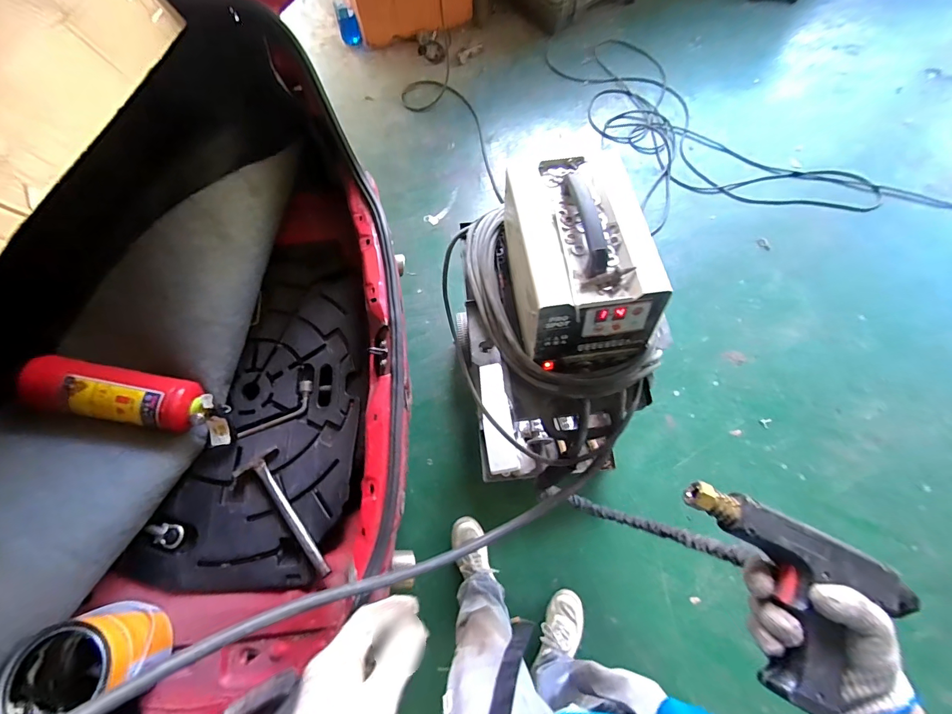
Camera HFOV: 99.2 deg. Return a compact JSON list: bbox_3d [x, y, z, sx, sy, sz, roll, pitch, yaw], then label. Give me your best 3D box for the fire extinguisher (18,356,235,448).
[{"bbox_3d":[-0.712,0.086,0.847,0.389,0.092,0.118,18,63,-15],"label":"fire extinguisher"}]

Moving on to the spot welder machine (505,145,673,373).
[{"bbox_3d":[0.176,-0.178,0.726,0.224,0.204,0.360,-8,70,-3],"label":"spot welder machine"}]

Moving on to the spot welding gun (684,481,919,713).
[{"bbox_3d":[0.291,0.225,0.360,0.232,0.046,0.141,22,66,9],"label":"spot welding gun"}]

